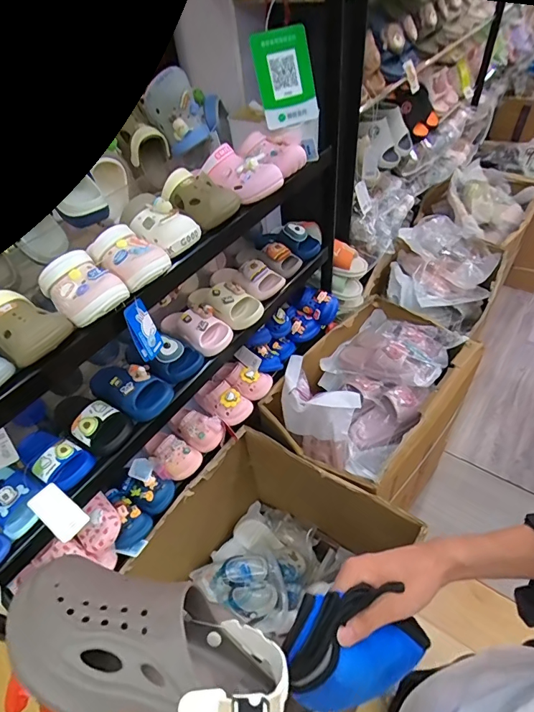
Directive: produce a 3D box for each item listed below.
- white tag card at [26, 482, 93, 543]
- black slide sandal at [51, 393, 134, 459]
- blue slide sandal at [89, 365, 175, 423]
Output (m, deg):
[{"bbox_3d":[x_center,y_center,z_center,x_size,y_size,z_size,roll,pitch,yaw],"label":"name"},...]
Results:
[{"bbox_3d":[-0.341,0.254,0.671,0.094,0.007,0.051,42,54,8],"label":"white tag card"},{"bbox_3d":[-0.345,0.120,0.788,0.186,0.064,0.084,16,50,37],"label":"black slide sandal"},{"bbox_3d":[-0.277,0.049,0.811,0.183,0.067,0.095,26,55,27],"label":"blue slide sandal"}]

